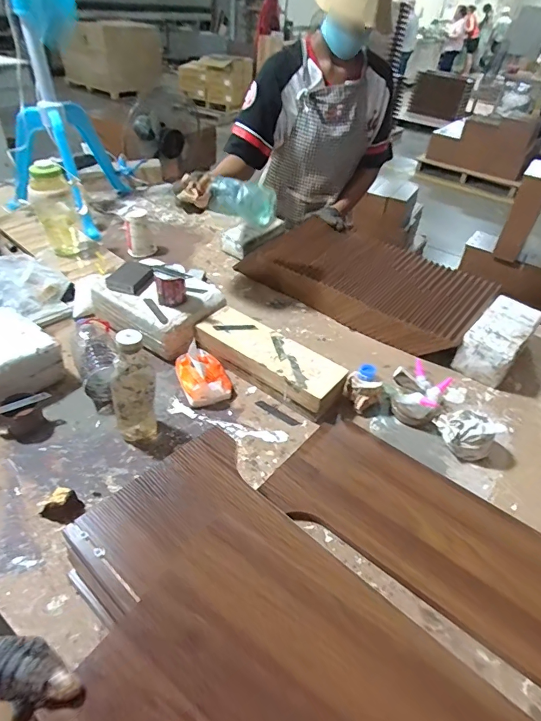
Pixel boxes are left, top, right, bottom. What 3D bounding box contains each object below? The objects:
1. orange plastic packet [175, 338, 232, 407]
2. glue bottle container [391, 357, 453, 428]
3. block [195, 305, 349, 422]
[{"bbox_3d":[-0.140,0.025,0.901,0.102,0.066,0.129,-12,44,-19],"label":"orange plastic packet"},{"bbox_3d":[0.300,0.066,0.875,0.095,0.086,0.098,3,41,-3],"label":"glue bottle container"},{"bbox_3d":[-0.002,-0.003,0.928,0.335,0.063,0.119,28,45,23],"label":"block"}]

